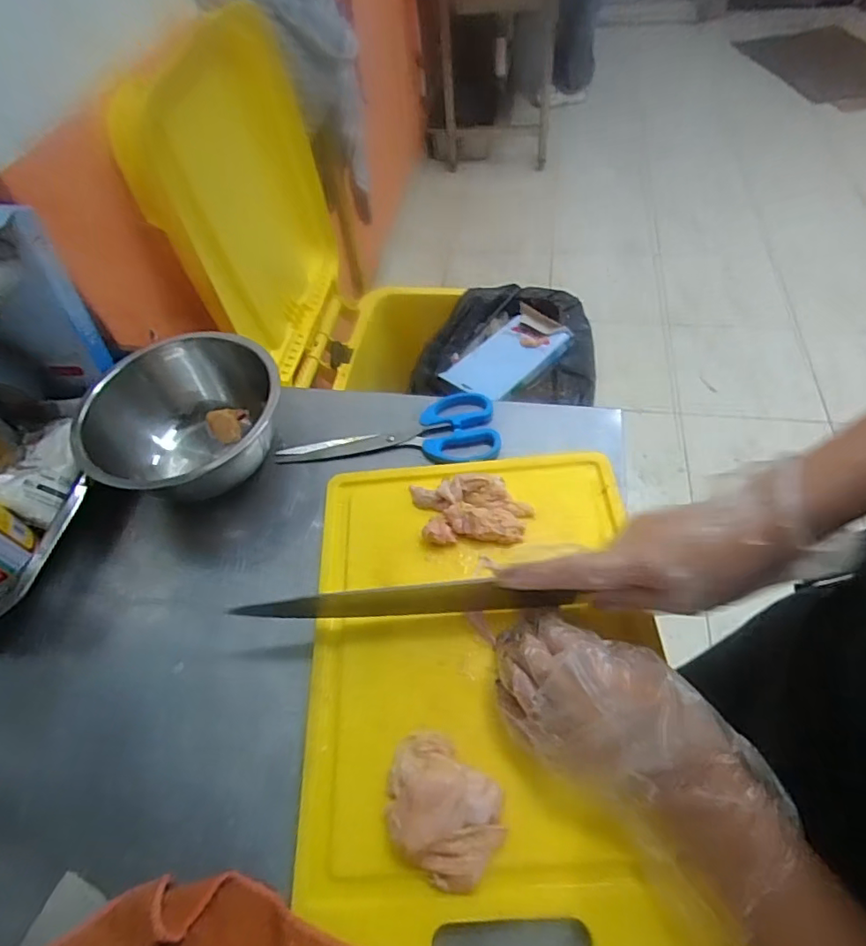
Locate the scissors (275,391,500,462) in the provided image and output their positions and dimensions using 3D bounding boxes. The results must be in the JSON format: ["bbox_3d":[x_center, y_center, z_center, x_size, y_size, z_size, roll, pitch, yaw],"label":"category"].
[{"bbox_3d":[-0.042,-0.038,0.511,0.202,0.013,0.078,-2,55,4],"label":"scissors"}]

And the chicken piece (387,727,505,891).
[{"bbox_3d":[0.003,0.197,0.320,0.077,0.027,0.061,32,64,24],"label":"chicken piece"}]

